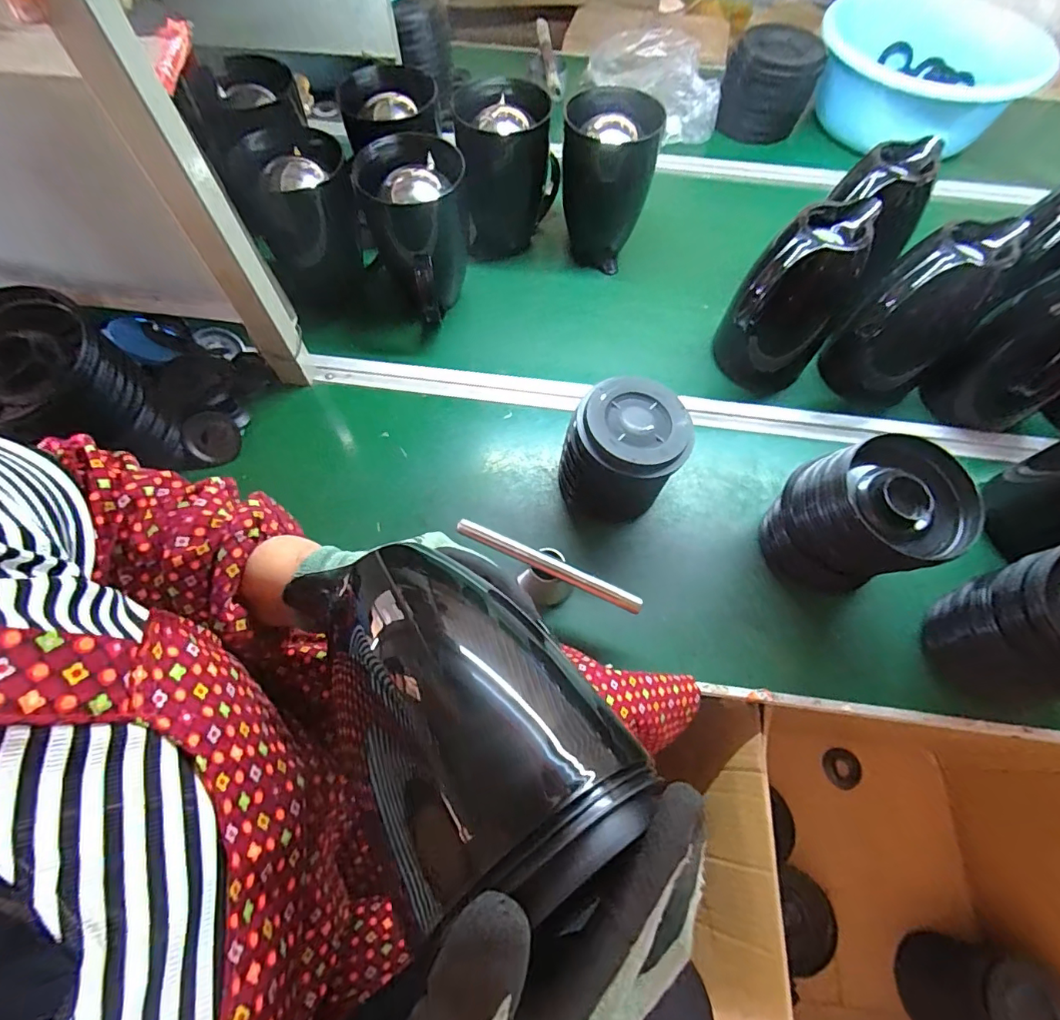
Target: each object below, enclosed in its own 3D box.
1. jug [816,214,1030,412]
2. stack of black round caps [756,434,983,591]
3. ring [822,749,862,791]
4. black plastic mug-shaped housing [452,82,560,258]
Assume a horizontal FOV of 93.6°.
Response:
[{"bbox_3d":[0.456,-0.225,0.603,0.114,0.191,0.142,42,70,17],"label":"jug"},{"bbox_3d":[0.334,0.013,0.512,0.126,0.155,0.125,5,64,1],"label":"stack of black round caps"},{"bbox_3d":[0.516,0.427,0.823,0.057,0.010,0.060,1,64,-1],"label":"ring"},{"bbox_3d":[-0.030,-0.482,0.719,0.134,0.181,0.155,3,64,0],"label":"black plastic mug-shaped housing"}]

